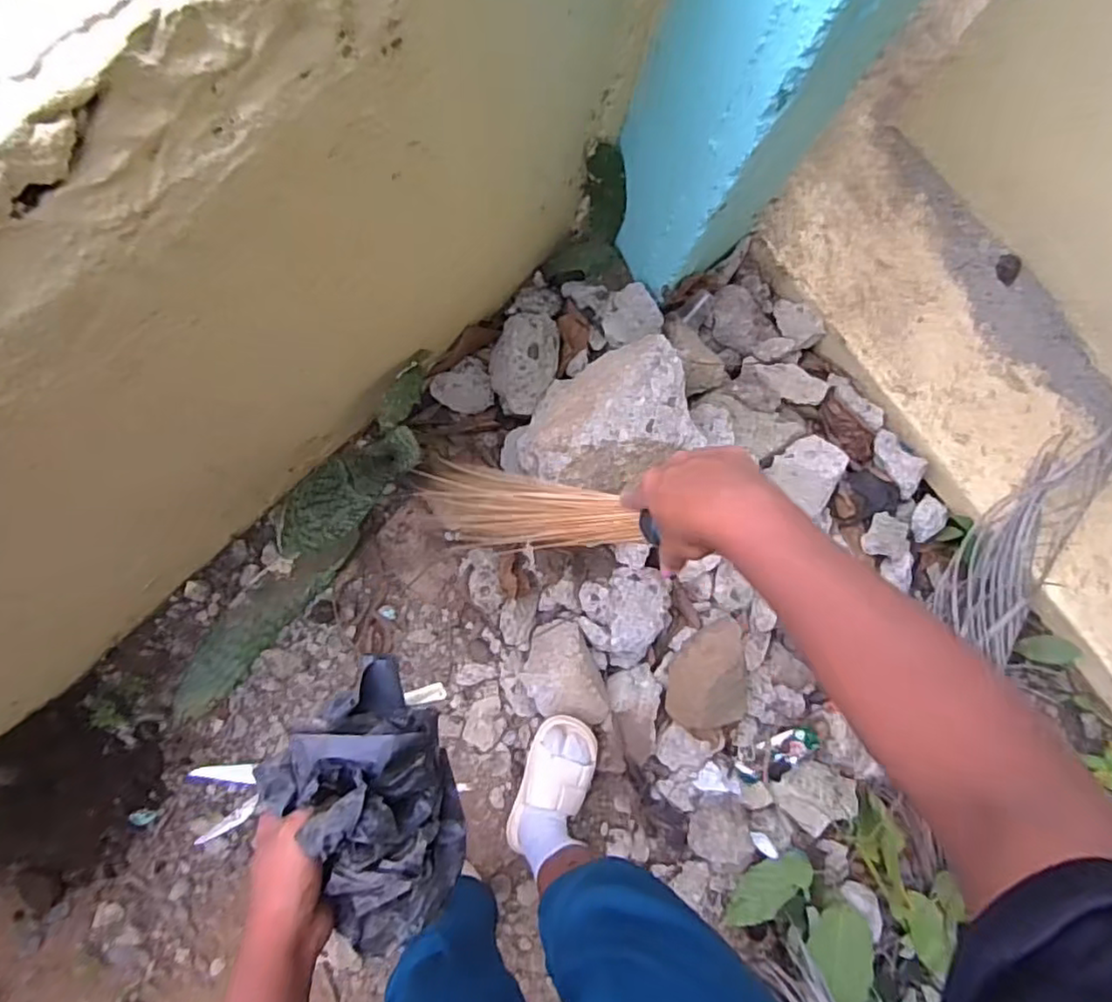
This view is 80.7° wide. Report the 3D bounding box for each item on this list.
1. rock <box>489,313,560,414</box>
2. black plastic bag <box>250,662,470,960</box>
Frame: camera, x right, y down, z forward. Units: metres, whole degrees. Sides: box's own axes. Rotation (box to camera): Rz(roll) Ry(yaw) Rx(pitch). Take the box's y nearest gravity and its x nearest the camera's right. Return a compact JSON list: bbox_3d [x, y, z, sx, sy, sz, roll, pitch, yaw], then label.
[{"bbox_3d":[-0.054,-0.235,1.105,0.111,0.075,0.174,7,83,-6],"label":"rock"},{"bbox_3d":[-0.114,0.197,0.411,0.109,0.064,0.159,-30,87,-9],"label":"black plastic bag"}]

